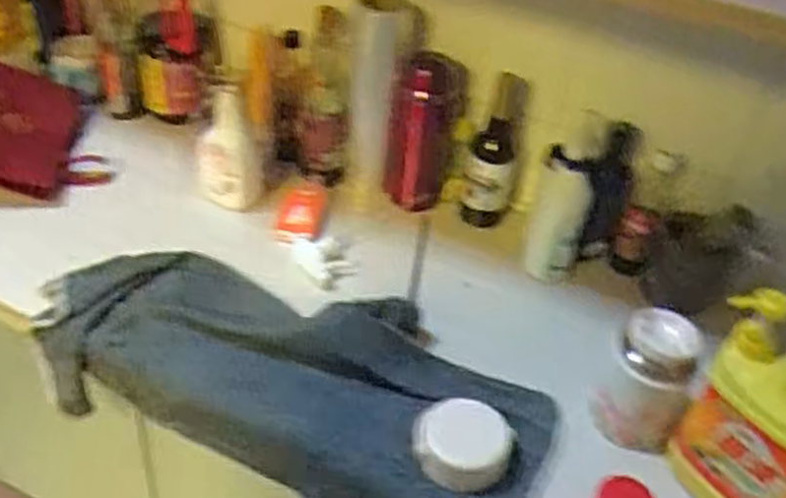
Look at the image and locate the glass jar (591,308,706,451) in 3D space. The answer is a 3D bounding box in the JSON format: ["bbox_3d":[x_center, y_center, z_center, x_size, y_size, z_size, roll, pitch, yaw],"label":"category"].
[{"bbox_3d":[0.275,0.147,0.855,0.085,0.150,0.088,5,40,-4],"label":"glass jar"}]

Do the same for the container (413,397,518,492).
[{"bbox_3d":[0.072,0.209,0.841,0.106,0.045,0.094,17,40,11],"label":"container"}]

